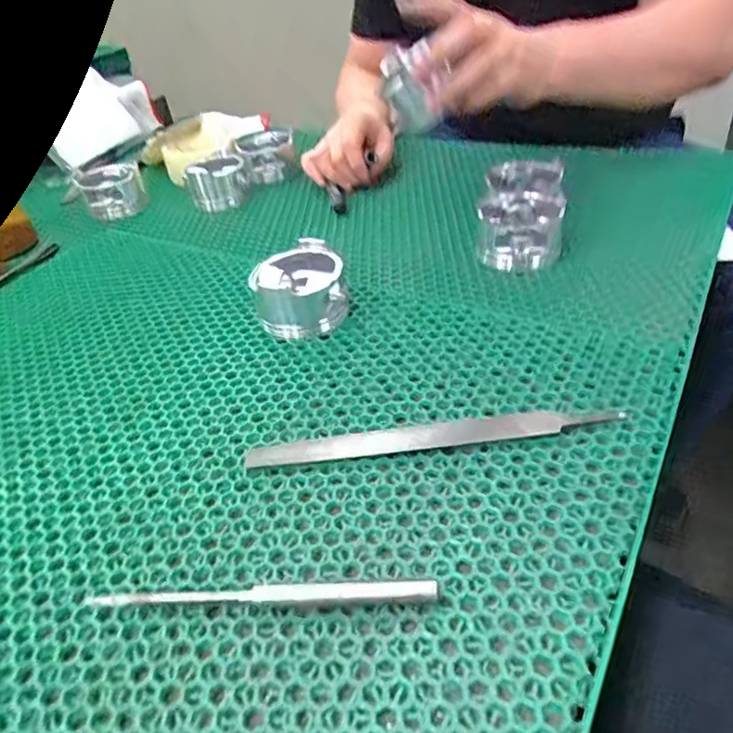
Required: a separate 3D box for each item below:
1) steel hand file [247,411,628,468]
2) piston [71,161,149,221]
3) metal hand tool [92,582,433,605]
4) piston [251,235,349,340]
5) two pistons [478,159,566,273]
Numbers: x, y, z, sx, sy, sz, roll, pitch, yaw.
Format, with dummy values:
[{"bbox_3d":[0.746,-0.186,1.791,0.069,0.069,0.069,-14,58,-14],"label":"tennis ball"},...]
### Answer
[{"bbox_3d":[0.042,0.045,0.379,0.238,0.009,0.021,-6,39,3],"label":"steel hand file"},{"bbox_3d":[-0.330,-0.231,0.760,0.074,0.049,0.074,-28,43,-23],"label":"piston"},{"bbox_3d":[-0.055,0.120,0.303,0.181,0.012,0.010,-4,39,5],"label":"metal hand tool"},{"bbox_3d":[-0.056,-0.065,0.500,0.078,0.052,0.075,-9,39,-1],"label":"piston"},{"bbox_3d":[0.152,-0.151,0.575,0.073,0.051,0.151,4,40,14],"label":"two pistons"}]

